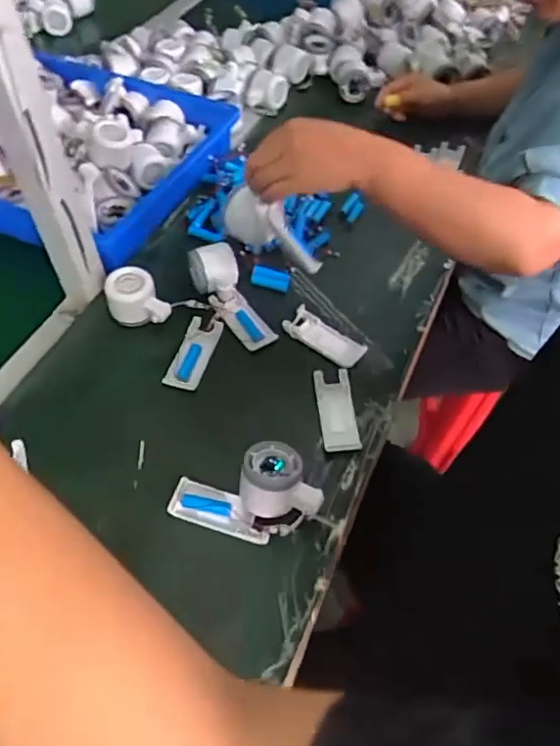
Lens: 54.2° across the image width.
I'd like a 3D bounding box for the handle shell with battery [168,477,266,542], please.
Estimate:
[{"bbox_3d":[-0.058,0.135,0.546,0.103,0.018,0.040,14,55,10],"label":"handle shell with battery"}]

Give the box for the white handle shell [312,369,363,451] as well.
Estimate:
[{"bbox_3d":[0.064,0.041,0.616,0.042,0.007,0.104,-4,54,-2],"label":"white handle shell"}]

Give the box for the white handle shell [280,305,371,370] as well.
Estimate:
[{"bbox_3d":[0.056,-0.045,0.676,0.103,0.012,0.045,32,60,22],"label":"white handle shell"}]

